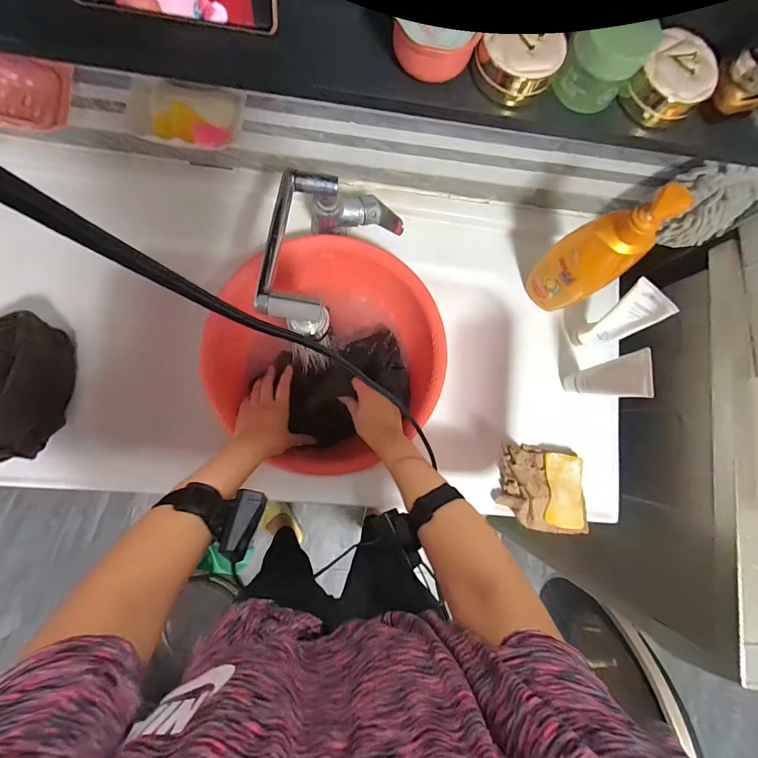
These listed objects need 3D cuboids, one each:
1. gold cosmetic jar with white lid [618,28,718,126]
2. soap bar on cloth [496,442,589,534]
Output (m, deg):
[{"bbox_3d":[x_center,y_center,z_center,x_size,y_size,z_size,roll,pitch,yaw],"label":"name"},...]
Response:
[{"bbox_3d":[0.260,-0.266,0.332,0.060,0.041,0.066,1,83,-6],"label":"gold cosmetic jar with white lid"},{"bbox_3d":[0.253,0.168,0.571,0.130,0.041,0.120,11,82,-5],"label":"soap bar on cloth"}]

